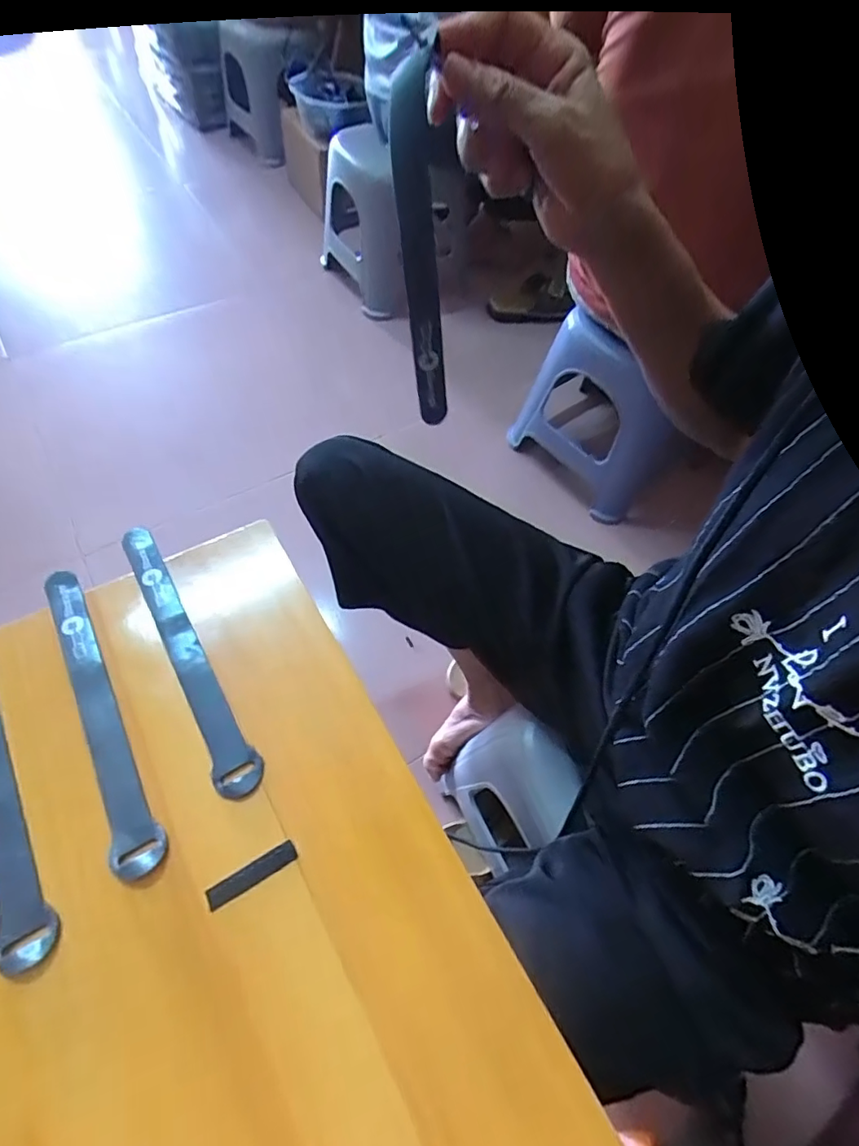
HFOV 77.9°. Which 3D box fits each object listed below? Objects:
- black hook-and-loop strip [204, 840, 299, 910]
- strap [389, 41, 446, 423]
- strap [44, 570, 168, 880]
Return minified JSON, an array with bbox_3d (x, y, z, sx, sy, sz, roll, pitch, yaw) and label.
[{"bbox_3d":[-0.093,0.156,0.276,0.046,0.004,0.011,-26,64,-19],"label":"black hook-and-loop strip"},{"bbox_3d":[-0.005,-0.173,0.310,0.020,0.173,0.010,3,40,11],"label":"strap"},{"bbox_3d":[-0.193,0.077,0.312,0.024,0.009,0.195,-24,63,-18],"label":"strap"}]

